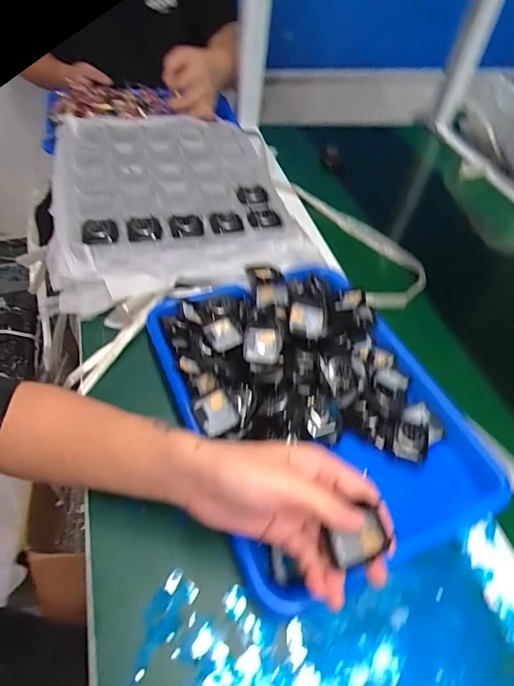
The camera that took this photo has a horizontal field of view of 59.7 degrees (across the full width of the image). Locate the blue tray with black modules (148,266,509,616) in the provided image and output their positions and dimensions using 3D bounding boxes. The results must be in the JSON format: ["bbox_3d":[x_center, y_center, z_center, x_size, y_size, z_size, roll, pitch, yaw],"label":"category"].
[{"bbox_3d":[0.052,0.046,0.453,0.246,0.051,0.336,-16,52,-20],"label":"blue tray with black modules"}]

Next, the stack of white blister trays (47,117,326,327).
[{"bbox_3d":[-0.111,-0.207,0.636,0.319,0.065,0.395,-7,50,-13],"label":"stack of white blister trays"}]

